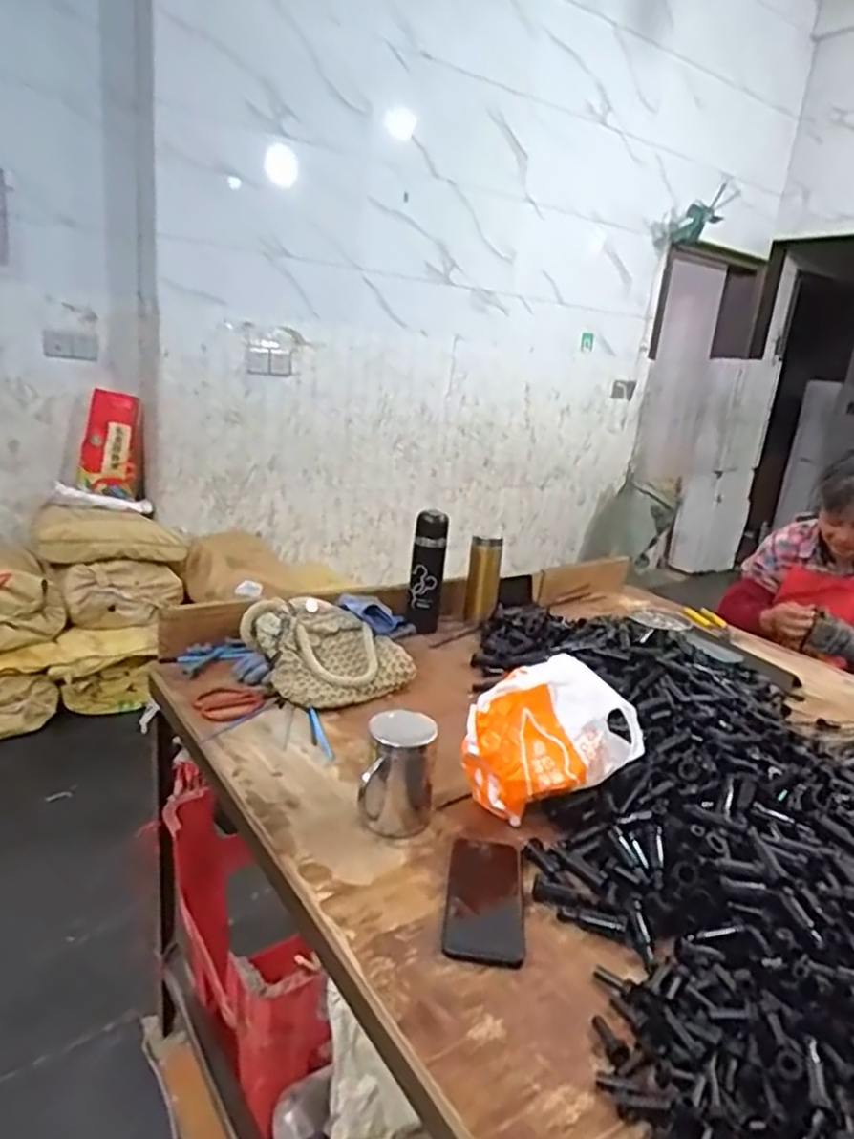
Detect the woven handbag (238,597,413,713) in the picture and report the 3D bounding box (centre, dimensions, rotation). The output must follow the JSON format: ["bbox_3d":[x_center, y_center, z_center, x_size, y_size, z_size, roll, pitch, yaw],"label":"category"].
[{"bbox_3d":[-0.152,0.126,1.127,0.199,0.117,0.207,20,23,38],"label":"woven handbag"}]

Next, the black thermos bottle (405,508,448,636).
[{"bbox_3d":[0.000,0.007,1.364,0.067,0.239,0.073,5,18,-1],"label":"black thermos bottle"}]

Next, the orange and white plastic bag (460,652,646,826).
[{"bbox_3d":[0.139,0.212,0.829,0.193,0.152,0.122,-8,22,-36],"label":"orange and white plastic bag"}]

